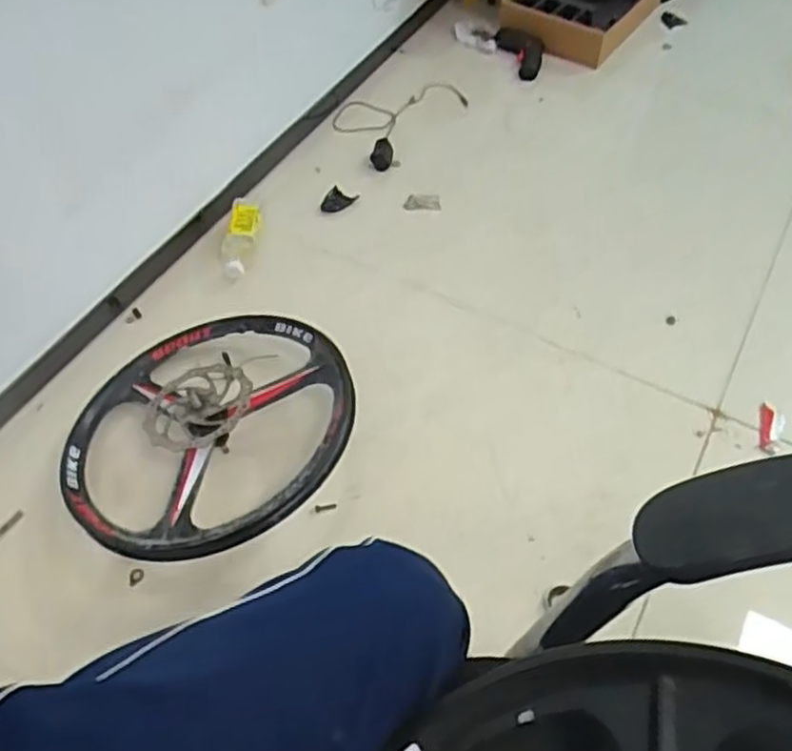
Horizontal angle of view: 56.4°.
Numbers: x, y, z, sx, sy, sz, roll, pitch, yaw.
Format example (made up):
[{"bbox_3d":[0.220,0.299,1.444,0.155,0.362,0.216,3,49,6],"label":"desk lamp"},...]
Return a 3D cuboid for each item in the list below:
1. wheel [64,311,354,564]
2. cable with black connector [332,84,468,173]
[{"bbox_3d":[-0.261,0.066,1.017,0.405,0.086,0.388,0,54,1],"label":"wheel"},{"bbox_3d":[-0.004,-0.550,1.556,0.239,0.035,0.271,26,59,18],"label":"cable with black connector"}]

